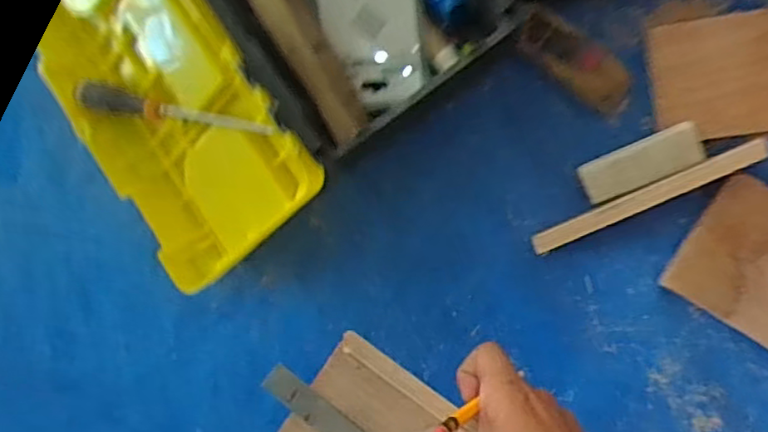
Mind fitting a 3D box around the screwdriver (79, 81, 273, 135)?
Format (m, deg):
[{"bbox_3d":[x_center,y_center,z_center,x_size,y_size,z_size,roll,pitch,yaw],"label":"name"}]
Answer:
[{"bbox_3d":[-0.212,-0.105,0.624,0.243,0.026,0.028,14,91,24],"label":"screwdriver"}]

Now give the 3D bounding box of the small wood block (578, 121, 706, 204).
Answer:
[{"bbox_3d":[0.237,-0.049,0.578,0.104,0.027,0.041,-24,85,8],"label":"small wood block"}]

